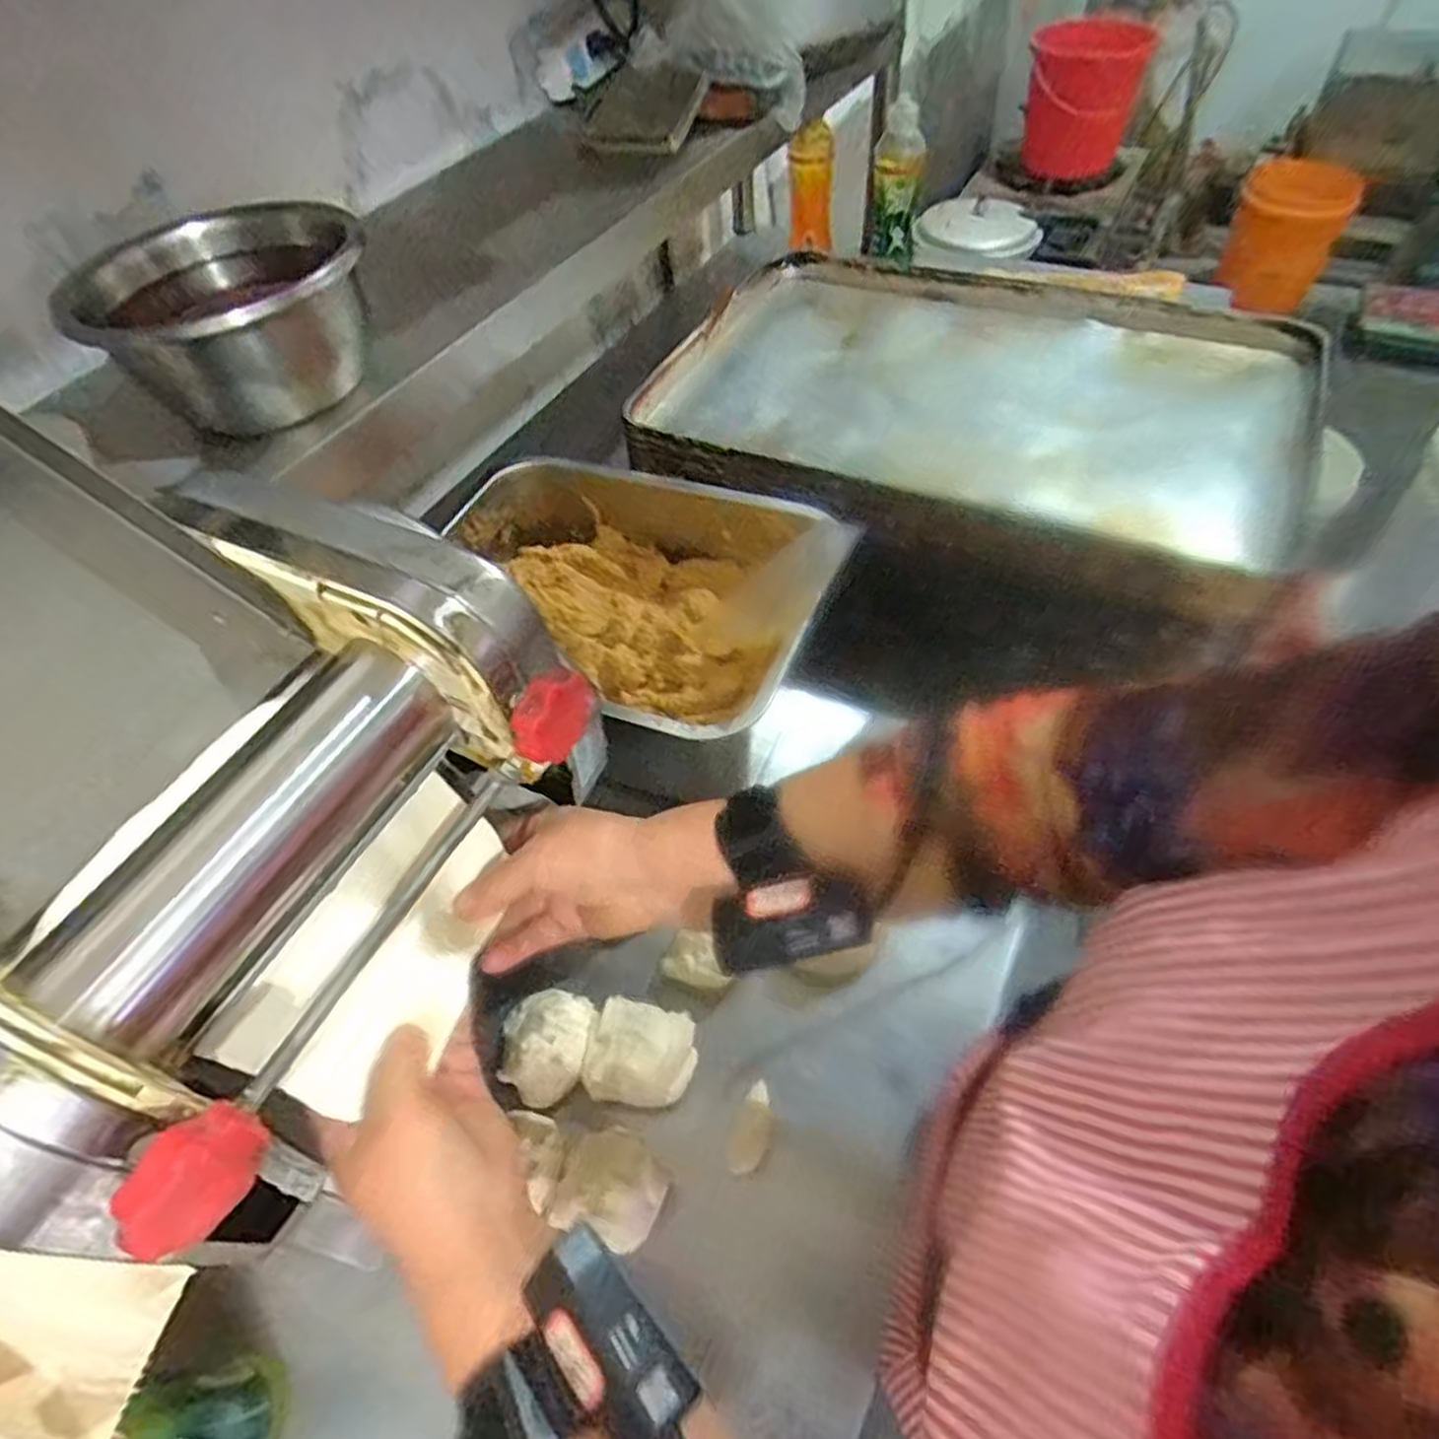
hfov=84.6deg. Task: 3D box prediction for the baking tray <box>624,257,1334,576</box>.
[{"bbox_3d":[0.258,-0.341,0.817,0.629,0.043,0.434,16,56,17],"label":"baking tray"}]

